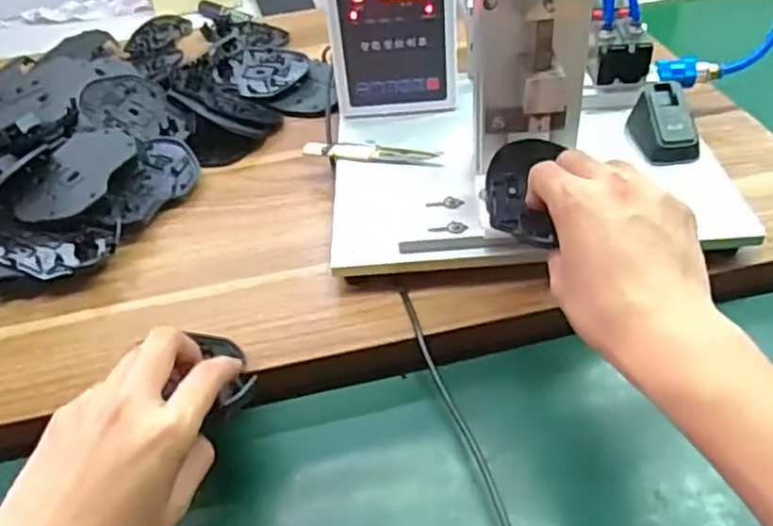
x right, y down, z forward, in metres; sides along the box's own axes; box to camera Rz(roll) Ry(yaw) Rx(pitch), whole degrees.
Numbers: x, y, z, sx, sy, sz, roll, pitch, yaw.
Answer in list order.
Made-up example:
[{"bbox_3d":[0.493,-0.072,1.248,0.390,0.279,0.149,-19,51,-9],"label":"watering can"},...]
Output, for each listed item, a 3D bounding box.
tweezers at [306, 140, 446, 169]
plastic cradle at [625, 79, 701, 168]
[{"bbox_3d":[-0.013,-0.093,0.597,0.121,0.014,0.019,7,44,14],"label":"tweezers"},{"bbox_3d":[0.223,-0.113,0.562,0.038,0.037,0.063,-8,42,-3],"label":"plastic cradle"}]

